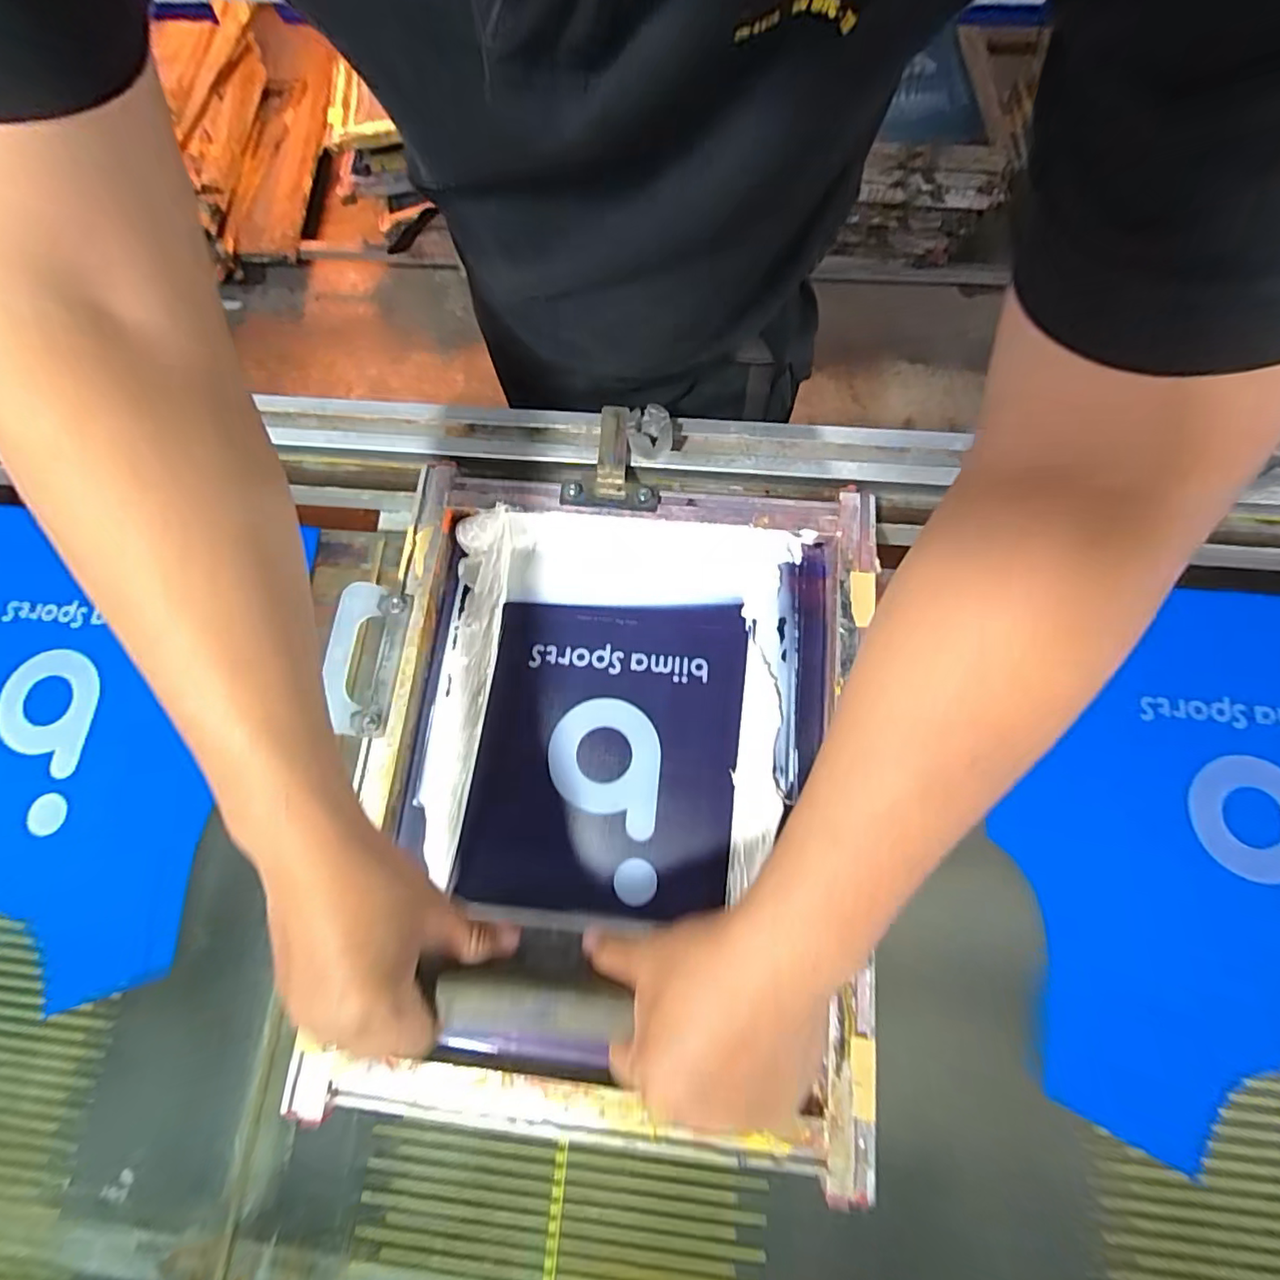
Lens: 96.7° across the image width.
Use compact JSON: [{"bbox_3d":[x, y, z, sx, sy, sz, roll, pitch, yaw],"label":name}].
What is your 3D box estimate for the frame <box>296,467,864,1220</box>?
[{"bbox_3d":[-0.036,0.103,0.449,0.411,0.032,0.486,4,77,3],"label":"frame"}]

